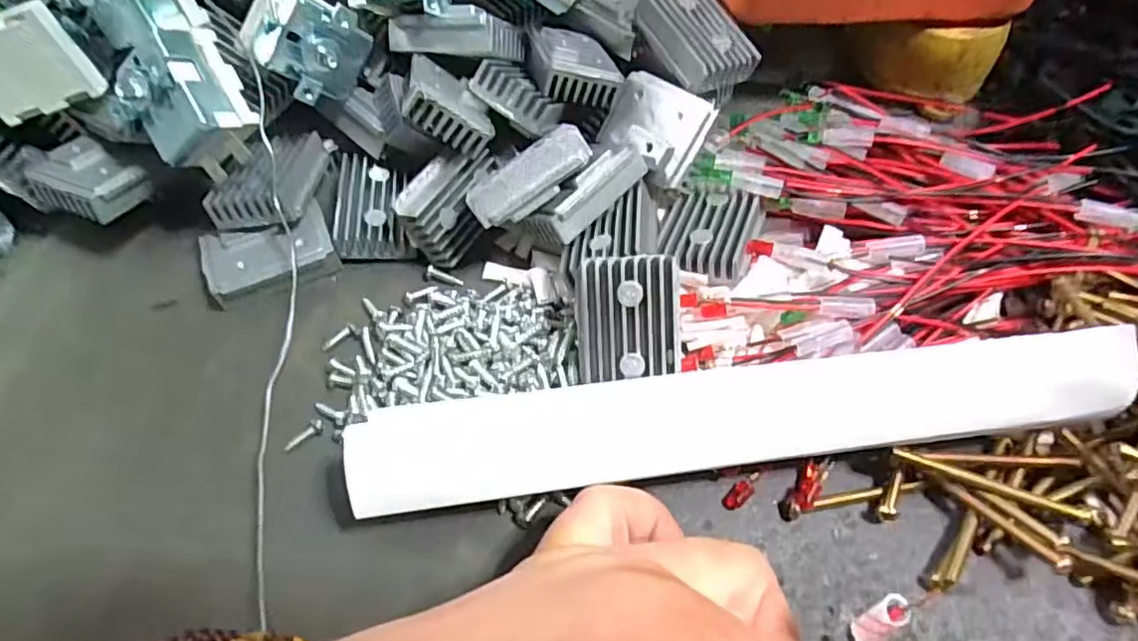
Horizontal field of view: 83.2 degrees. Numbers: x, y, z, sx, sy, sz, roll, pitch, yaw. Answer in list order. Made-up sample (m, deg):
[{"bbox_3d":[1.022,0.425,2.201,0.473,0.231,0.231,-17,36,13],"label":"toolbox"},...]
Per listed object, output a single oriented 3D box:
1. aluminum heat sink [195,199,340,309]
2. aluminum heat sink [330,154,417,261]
[{"bbox_3d":[-0.114,-0.026,0.244,0.046,0.012,0.030,-20,60,-12],"label":"aluminum heat sink"},{"bbox_3d":[-0.077,-0.045,0.255,0.028,0.011,0.044,-4,58,-2],"label":"aluminum heat sink"}]

